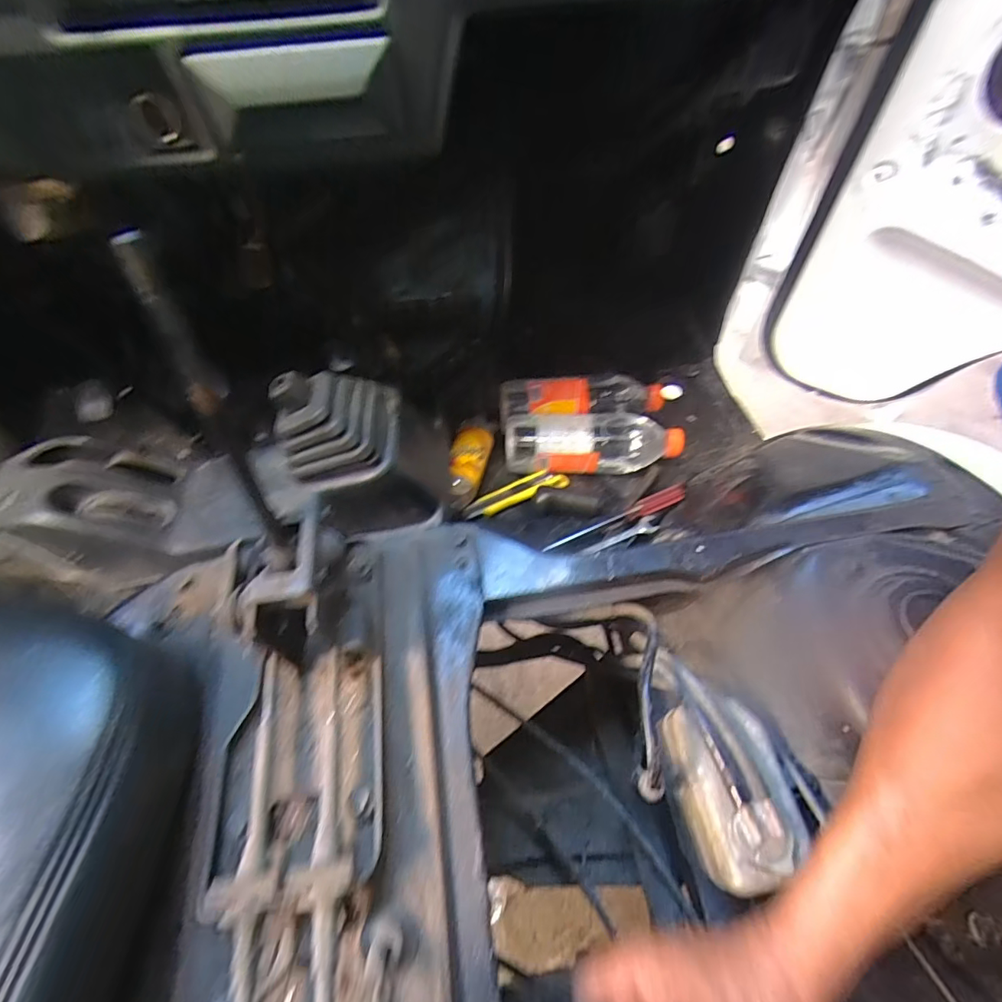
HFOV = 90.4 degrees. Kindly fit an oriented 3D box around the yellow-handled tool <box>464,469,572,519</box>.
[{"bbox_3d":[0.022,-0.011,0.718,0.156,0.013,0.032,-21,55,-13],"label":"yellow-handled tool"}]

